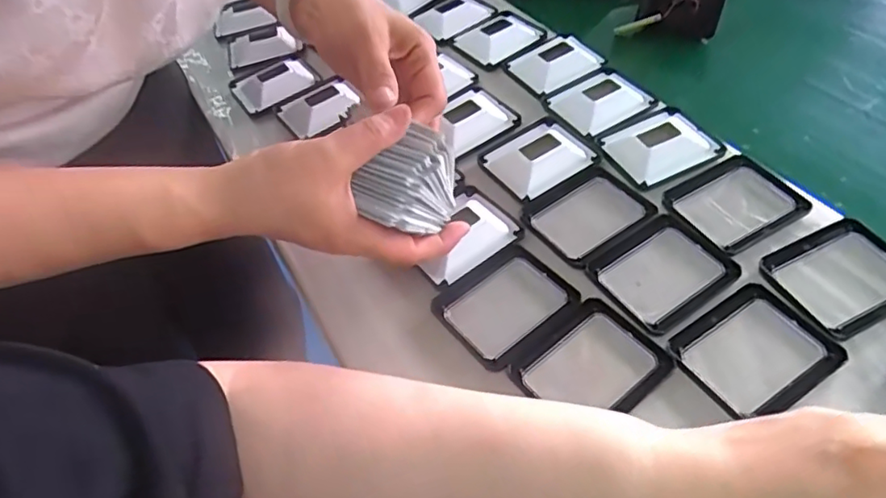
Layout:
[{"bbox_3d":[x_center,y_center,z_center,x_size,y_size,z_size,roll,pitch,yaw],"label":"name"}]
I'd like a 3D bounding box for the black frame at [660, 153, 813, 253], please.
[{"bbox_3d":[0.212,-0.035,0.425,0.086,0.010,0.070,-24,51,-13],"label":"black frame"}]

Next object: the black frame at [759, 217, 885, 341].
[{"bbox_3d":[0.259,0.015,0.377,0.088,0.009,0.068,-22,51,-11],"label":"black frame"}]

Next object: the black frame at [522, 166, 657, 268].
[{"bbox_3d":[0.107,-0.027,0.430,0.085,0.011,0.065,-30,53,-17],"label":"black frame"}]

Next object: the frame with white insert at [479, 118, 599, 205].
[{"bbox_3d":[0.075,-0.077,0.472,0.078,0.013,0.070,-28,52,-15],"label":"frame with white insert"}]

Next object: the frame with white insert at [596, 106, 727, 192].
[{"bbox_3d":[0.174,-0.084,0.467,0.081,0.013,0.072,-21,51,-10],"label":"frame with white insert"}]

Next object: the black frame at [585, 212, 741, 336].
[{"bbox_3d":[0.146,0.013,0.392,0.082,0.005,0.069,-29,53,-17],"label":"black frame"}]

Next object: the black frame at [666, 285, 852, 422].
[{"bbox_3d":[0.185,0.060,0.349,0.085,0.005,0.068,-28,52,-16],"label":"black frame"}]

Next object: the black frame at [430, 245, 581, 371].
[{"bbox_3d":[0.042,0.037,0.394,0.082,0.010,0.069,-33,54,-19],"label":"black frame"}]

